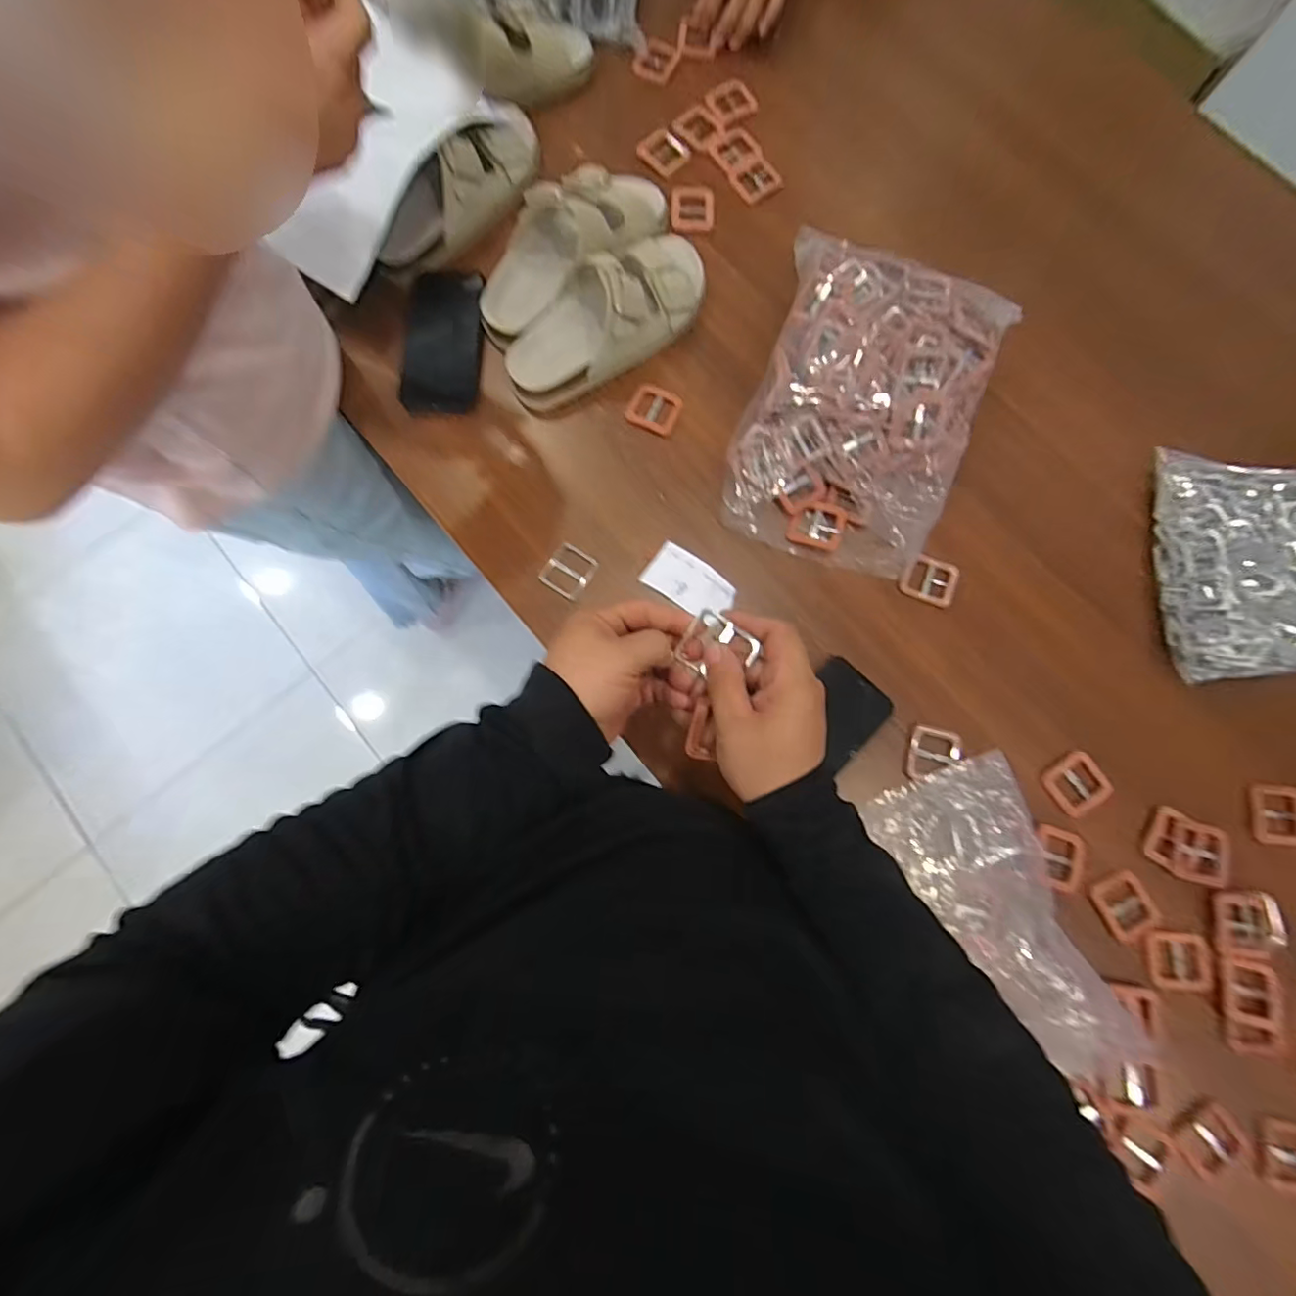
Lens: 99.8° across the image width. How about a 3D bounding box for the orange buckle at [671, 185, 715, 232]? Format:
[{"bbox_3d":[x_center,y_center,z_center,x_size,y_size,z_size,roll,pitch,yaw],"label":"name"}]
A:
[{"bbox_3d":[0.051,-0.493,0.612,0.048,0.005,0.057,2,80,1],"label":"orange buckle"}]

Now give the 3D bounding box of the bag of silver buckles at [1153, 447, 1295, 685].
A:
[{"bbox_3d":[0.591,-0.081,0.508,0.174,0.080,0.226,3,80,1],"label":"bag of silver buckles"}]

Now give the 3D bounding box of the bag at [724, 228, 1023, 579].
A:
[{"bbox_3d":[0.209,-0.242,0.533,0.210,0.082,0.303,21,81,4],"label":"bag"}]

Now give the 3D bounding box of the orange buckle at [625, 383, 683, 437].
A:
[{"bbox_3d":[0.007,-0.250,0.572,0.052,0.011,0.044,24,81,4],"label":"orange buckle"}]

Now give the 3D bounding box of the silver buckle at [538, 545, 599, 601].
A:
[{"bbox_3d":[-0.080,-0.077,0.546,0.046,0.005,0.047,30,91,5],"label":"silver buckle"}]

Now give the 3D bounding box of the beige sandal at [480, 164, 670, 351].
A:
[{"bbox_3d":[-0.082,-0.421,0.561,0.239,0.071,0.093,-42,82,-6],"label":"beige sandal"}]

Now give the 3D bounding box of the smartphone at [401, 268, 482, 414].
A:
[{"bbox_3d":[-0.215,-0.323,0.576,0.076,0.009,0.156,4,84,-4],"label":"smartphone"}]

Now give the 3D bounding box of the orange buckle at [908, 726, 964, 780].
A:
[{"bbox_3d":[0.264,0.098,0.501,0.043,0.007,0.050,12,80,2],"label":"orange buckle"}]

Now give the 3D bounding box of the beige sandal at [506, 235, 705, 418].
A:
[{"bbox_3d":[-0.038,-0.342,0.553,0.239,0.077,0.096,-36,82,-6],"label":"beige sandal"}]

